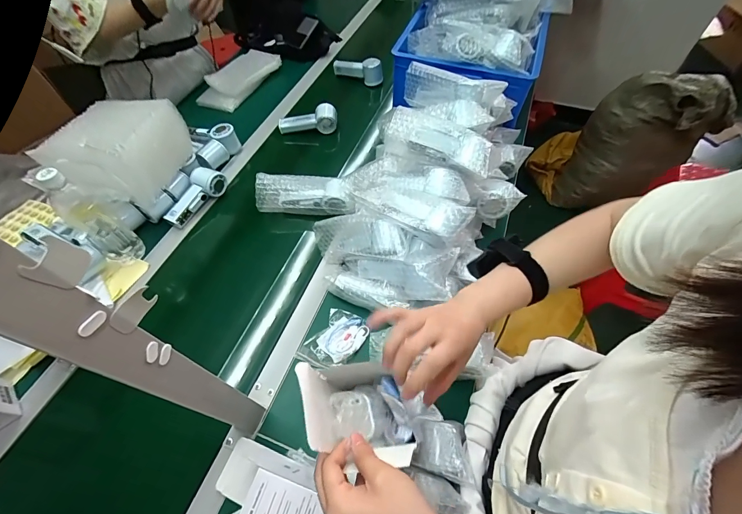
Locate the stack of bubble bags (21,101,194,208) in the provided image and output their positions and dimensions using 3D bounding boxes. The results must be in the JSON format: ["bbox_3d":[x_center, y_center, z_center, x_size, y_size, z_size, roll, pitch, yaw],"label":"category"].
[{"bbox_3d":[-0.527,-0.225,0.700,0.203,0.131,0.208,15,60,10],"label":"stack of bubble bags"}]

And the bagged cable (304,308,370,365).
[{"bbox_3d":[-0.057,0.139,0.597,0.081,0.008,0.098,35,65,20],"label":"bagged cable"}]

